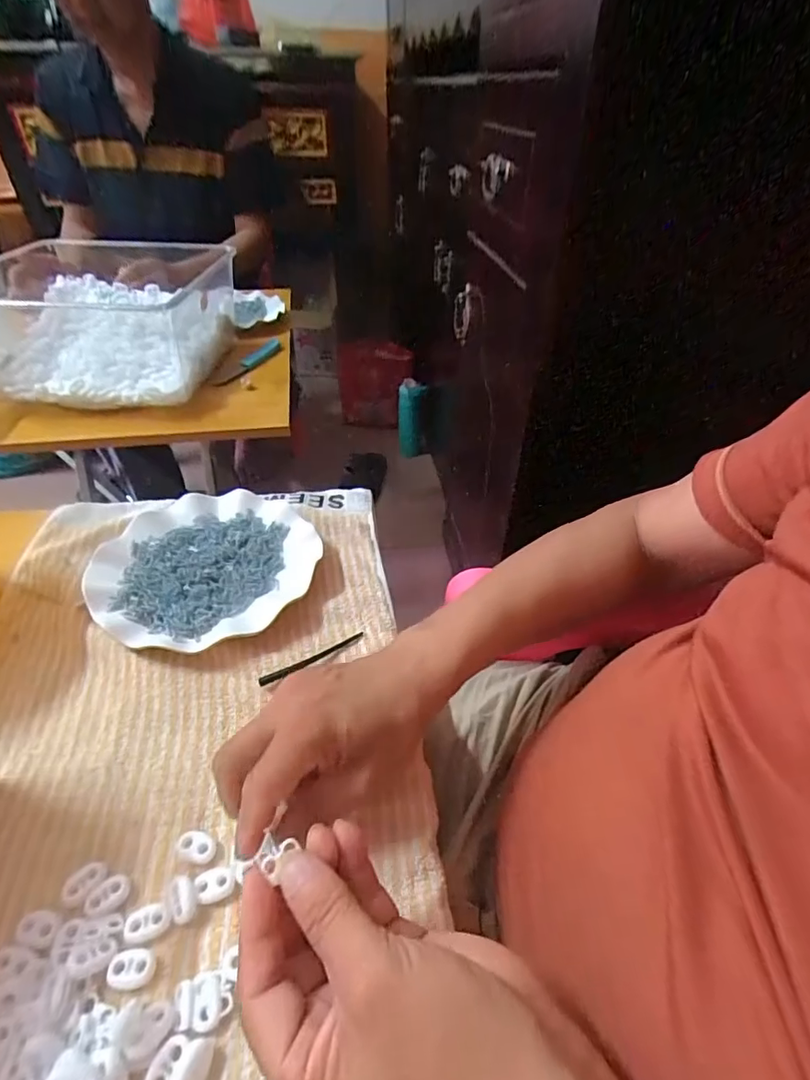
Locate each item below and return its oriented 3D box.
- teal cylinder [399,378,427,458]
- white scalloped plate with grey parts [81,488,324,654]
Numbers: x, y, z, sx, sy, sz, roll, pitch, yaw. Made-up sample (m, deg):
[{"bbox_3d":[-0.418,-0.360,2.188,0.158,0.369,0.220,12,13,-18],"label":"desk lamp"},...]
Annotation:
[{"bbox_3d":[0.019,-0.326,1.417,0.075,0.232,0.061,0,42,0],"label":"teal cylinder"},{"bbox_3d":[-0.170,0.019,0.448,0.167,0.021,0.173,0,42,0],"label":"white scalloped plate with grey parts"}]

